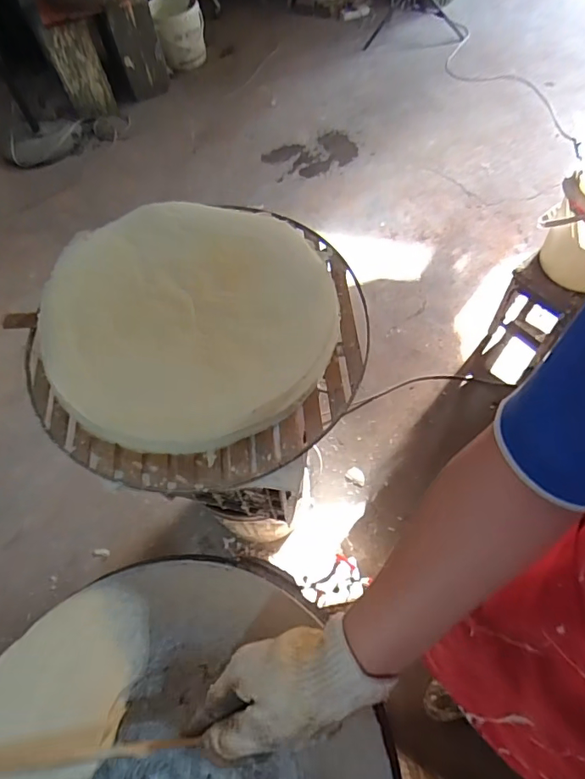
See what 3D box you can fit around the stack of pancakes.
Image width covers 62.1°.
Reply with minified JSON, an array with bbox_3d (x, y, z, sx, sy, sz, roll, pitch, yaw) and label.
[{"bbox_3d":[-0.132,-0.108,0.649,0.378,0.054,0.380,-9,61,0],"label":"stack of pancakes"}]

